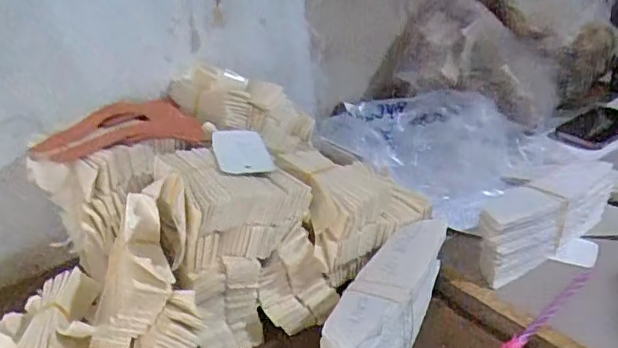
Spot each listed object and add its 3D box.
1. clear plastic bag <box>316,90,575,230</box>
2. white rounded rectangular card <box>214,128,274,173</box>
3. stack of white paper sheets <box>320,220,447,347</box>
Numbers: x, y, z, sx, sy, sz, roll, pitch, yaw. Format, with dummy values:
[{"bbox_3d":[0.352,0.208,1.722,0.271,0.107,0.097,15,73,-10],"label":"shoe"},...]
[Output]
[{"bbox_3d":[0.184,-0.032,0.783,0.342,0.107,0.191,4,29,11],"label":"clear plastic bag"},{"bbox_3d":[-0.067,-0.023,0.565,0.052,0.005,0.111,-2,26,-15],"label":"white rounded rectangular card"},{"bbox_3d":[0.067,0.123,0.506,0.061,0.093,0.213,13,43,26],"label":"stack of white paper sheets"}]

